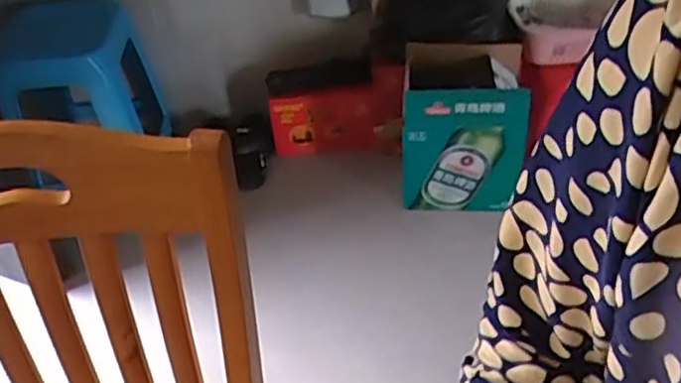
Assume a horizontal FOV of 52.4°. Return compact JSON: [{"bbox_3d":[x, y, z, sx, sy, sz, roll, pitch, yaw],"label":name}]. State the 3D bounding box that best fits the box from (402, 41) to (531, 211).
[{"bbox_3d":[0.301,-0.159,1.686,0.286,0.338,0.219,1,43,6],"label":"box"}]

